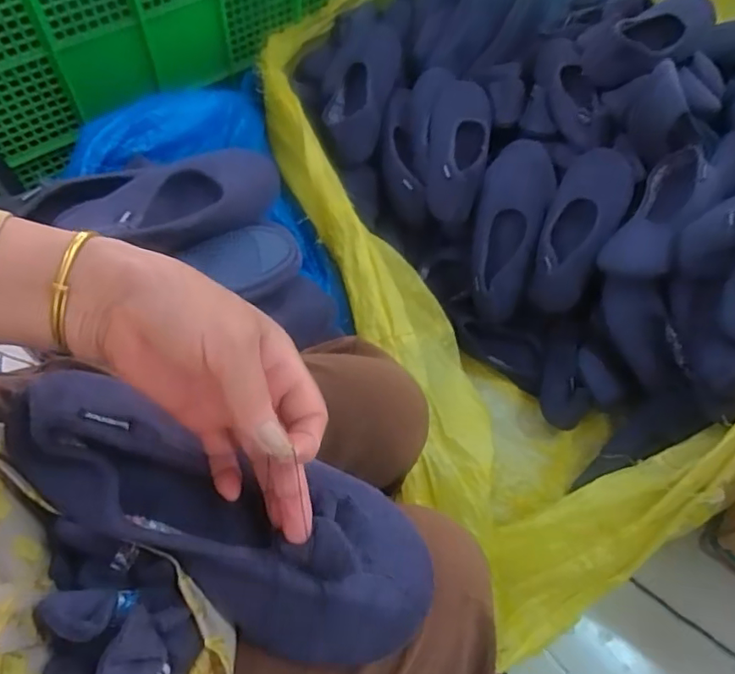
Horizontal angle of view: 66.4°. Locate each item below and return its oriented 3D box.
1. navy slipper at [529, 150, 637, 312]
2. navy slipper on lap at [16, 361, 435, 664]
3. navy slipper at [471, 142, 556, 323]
[{"bbox_3d":[0.321,-0.165,0.854,0.101,0.064,0.260,24,94,9],"label":"navy slipper"},{"bbox_3d":[-0.083,0.093,0.313,0.245,0.051,0.093,25,63,4],"label":"navy slipper on lap"},{"bbox_3d":[0.225,-0.173,0.894,0.107,0.063,0.290,10,91,10],"label":"navy slipper"}]

